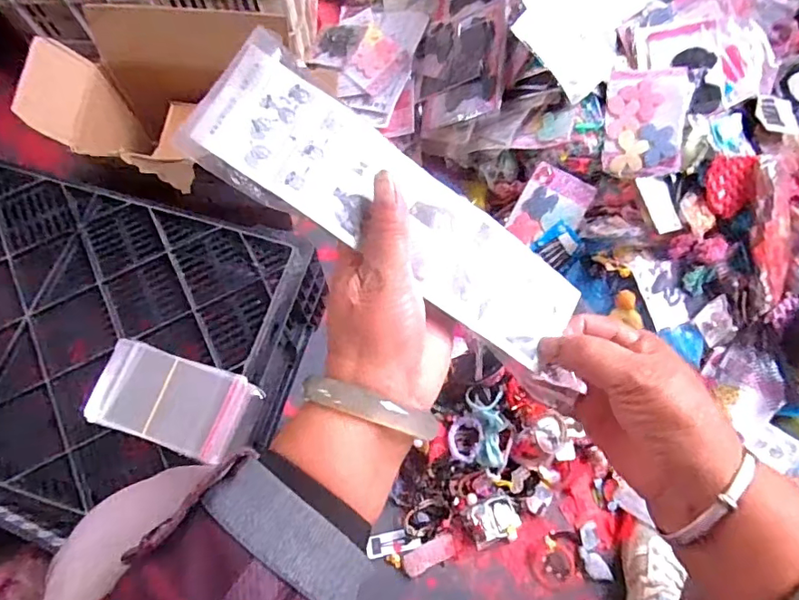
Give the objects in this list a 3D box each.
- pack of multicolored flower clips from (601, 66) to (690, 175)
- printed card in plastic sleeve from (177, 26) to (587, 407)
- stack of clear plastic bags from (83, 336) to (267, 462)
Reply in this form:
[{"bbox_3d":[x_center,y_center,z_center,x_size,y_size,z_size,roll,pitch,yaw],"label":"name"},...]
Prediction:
[{"bbox_3d":[0.336,-0.244,0.727,0.098,0.012,0.141,4,92,19],"label":"pack of multicolored flower clips"},{"bbox_3d":[0.006,-0.040,0.292,0.248,0.011,0.070,36,87,-8],"label":"printed card in plastic sleeve"},{"bbox_3d":[-0.254,0.111,0.590,0.170,0.019,0.094,17,71,7],"label":"stack of clear plastic bags"}]

